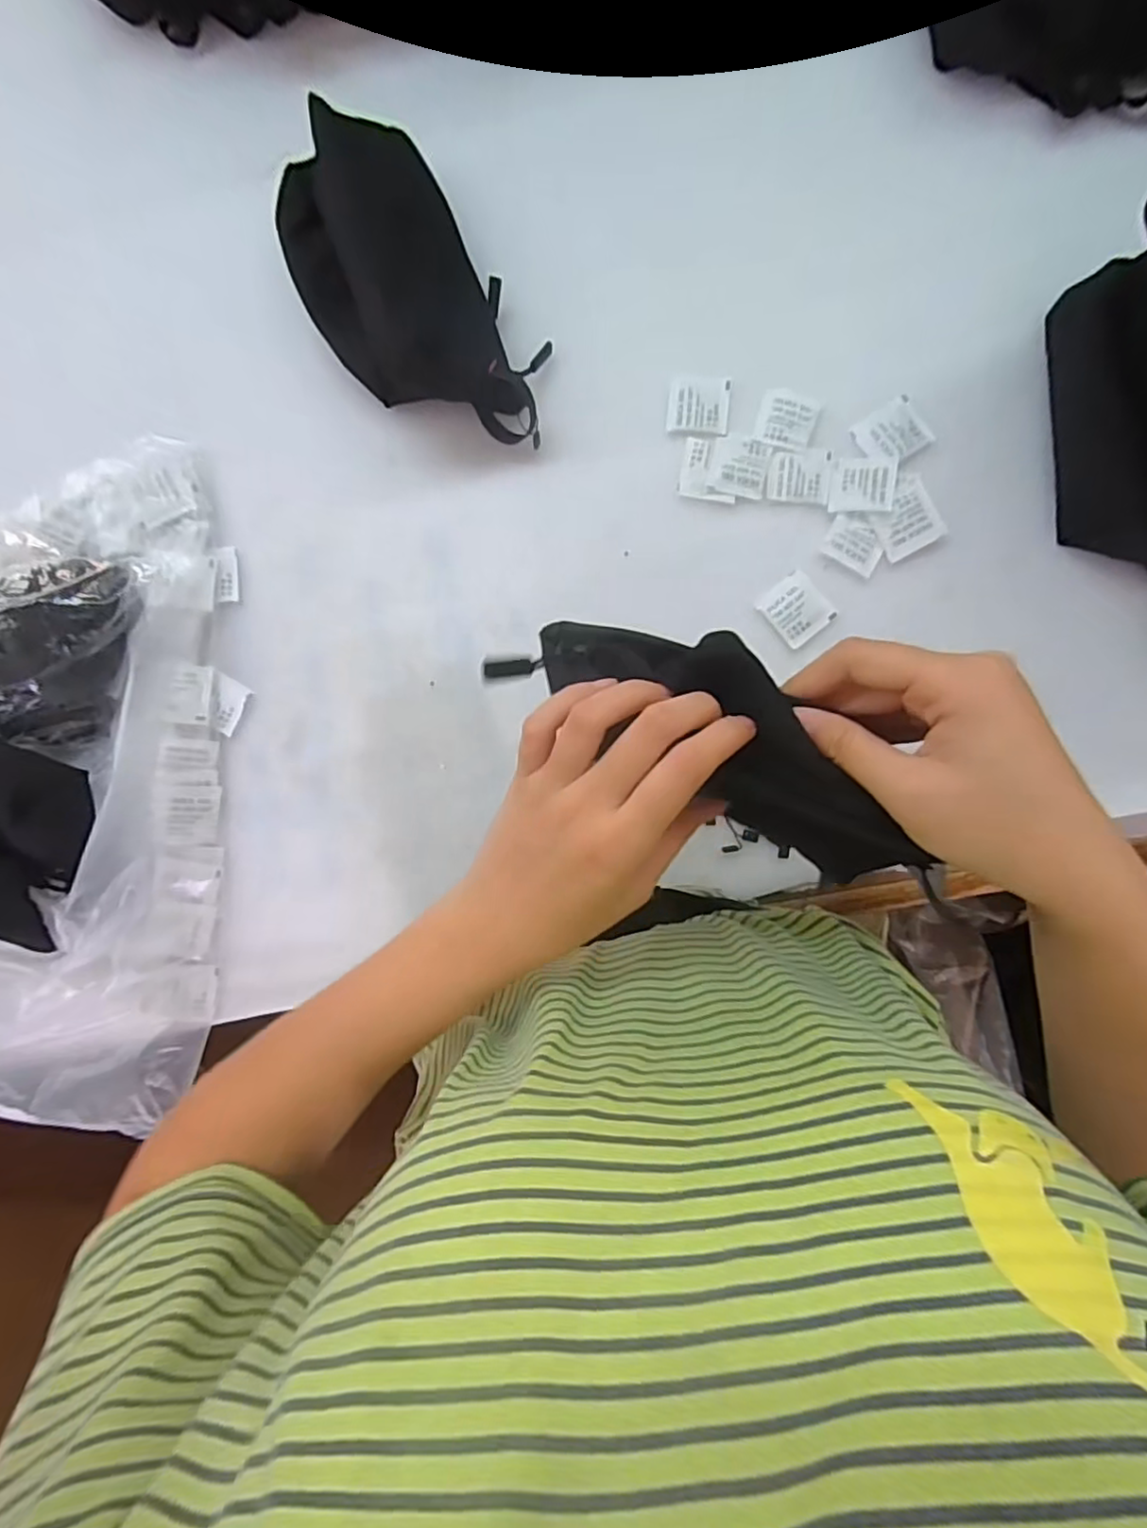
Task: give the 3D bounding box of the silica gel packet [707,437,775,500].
[{"bbox_3d":[0.112,-0.201,0.434,0.037,0.004,0.040,14,91,4],"label":"silica gel packet"}]

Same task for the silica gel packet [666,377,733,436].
[{"bbox_3d":[0.086,-0.245,0.439,0.041,0.004,0.040,5,91,4],"label":"silica gel packet"}]

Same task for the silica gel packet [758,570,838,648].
[{"bbox_3d":[0.148,-0.103,0.431,0.037,0.005,0.042,-40,87,3],"label":"silica gel packet"}]

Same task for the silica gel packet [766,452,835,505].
[{"bbox_3d":[0.152,-0.194,0.434,0.040,0.004,0.035,8,91,4],"label":"silica gel packet"}]

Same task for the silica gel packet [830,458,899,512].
[{"bbox_3d":[0.191,-0.185,0.426,0.040,0.005,0.037,5,91,4],"label":"silica gel packet"}]

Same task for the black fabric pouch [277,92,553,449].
[{"bbox_3d":[-0.105,-0.302,0.413,0.118,0.099,0.212,-37,86,4],"label":"black fabric pouch"}]

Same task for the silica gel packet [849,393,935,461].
[{"bbox_3d":[0.212,-0.221,0.430,0.042,0.004,0.038,-31,88,4],"label":"silica gel packet"}]

